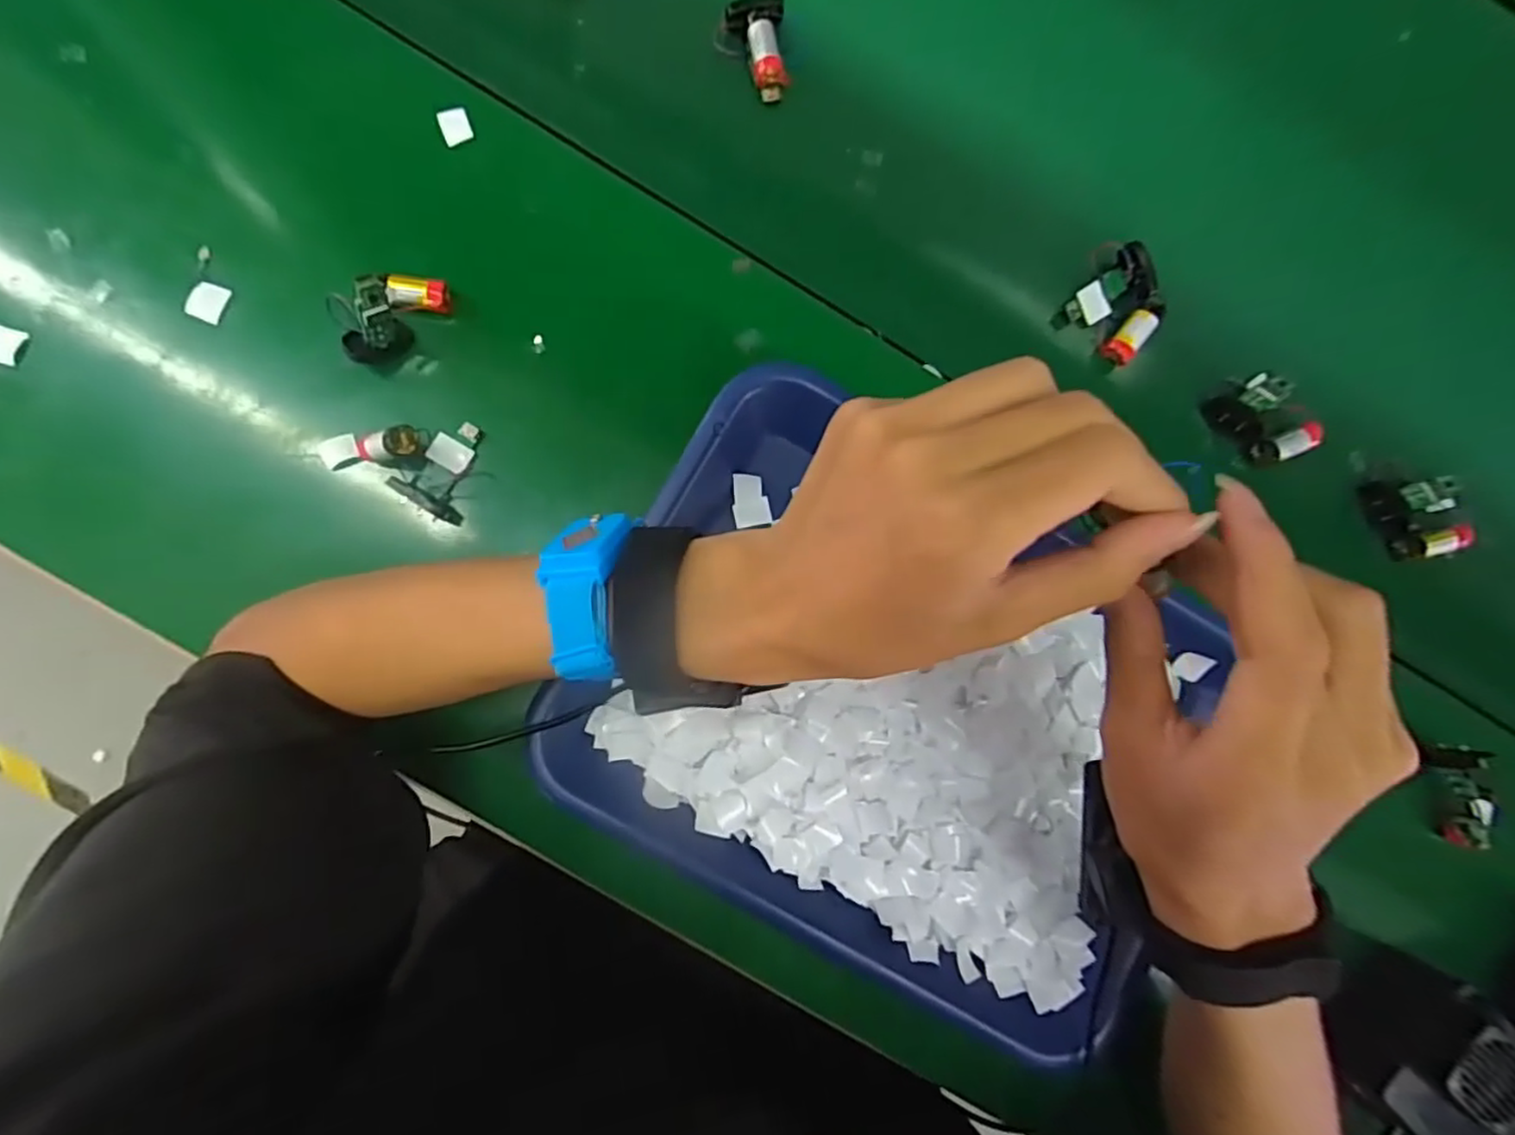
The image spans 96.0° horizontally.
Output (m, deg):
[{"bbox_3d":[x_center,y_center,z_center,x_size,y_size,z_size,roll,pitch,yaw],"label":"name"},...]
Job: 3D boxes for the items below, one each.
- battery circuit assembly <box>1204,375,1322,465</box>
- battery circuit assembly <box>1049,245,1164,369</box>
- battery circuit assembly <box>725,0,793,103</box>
[{"bbox_3d":[0.295,-0.084,0.398,0.041,0.021,0.052,-29,89,-5],"label":"battery circuit assembly"},{"bbox_3d":[0.209,-0.152,0.394,0.046,0.023,0.053,39,85,-1],"label":"battery circuit assembly"},{"bbox_3d":[0.004,-0.294,0.386,0.030,0.017,0.048,-15,88,-5],"label":"battery circuit assembly"}]

